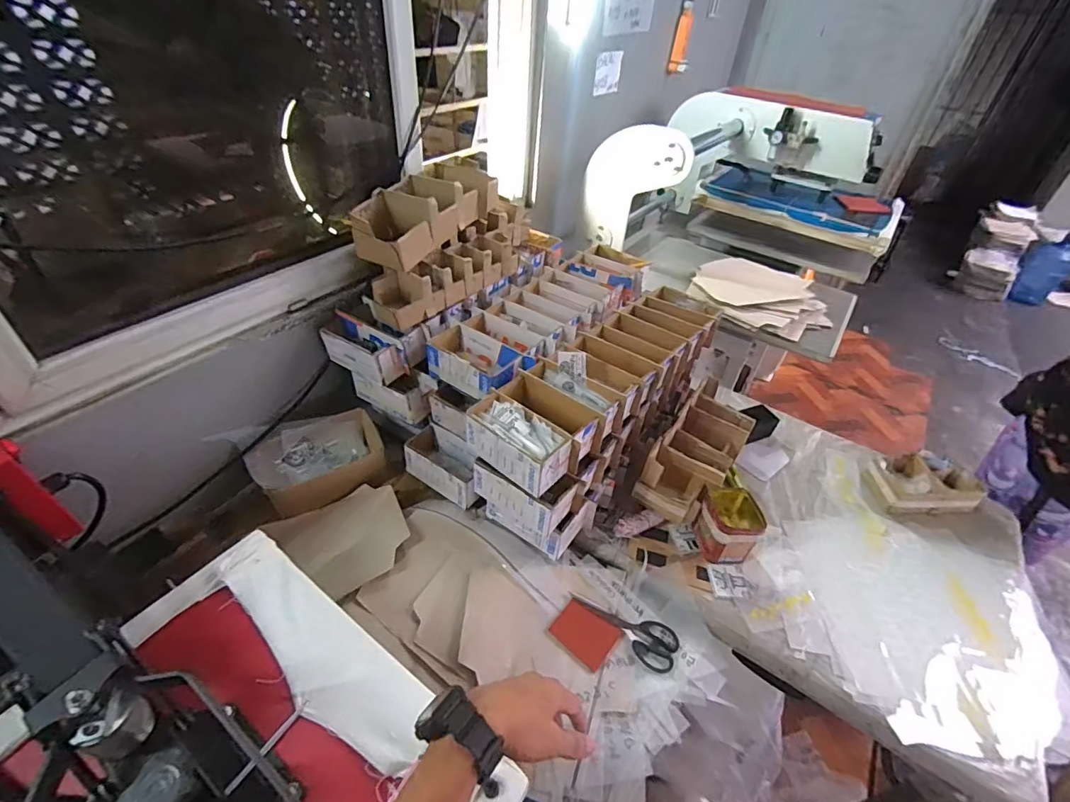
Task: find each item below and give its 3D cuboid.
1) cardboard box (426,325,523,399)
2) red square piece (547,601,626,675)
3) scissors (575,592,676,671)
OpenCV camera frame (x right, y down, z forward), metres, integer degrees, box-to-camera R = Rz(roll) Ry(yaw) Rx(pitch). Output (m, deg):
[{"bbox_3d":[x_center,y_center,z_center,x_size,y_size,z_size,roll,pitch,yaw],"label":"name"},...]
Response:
[{"bbox_3d":[-0.106,-0.072,0.885,0.176,0.061,0.117,31,47,27],"label":"cardboard box"},{"bbox_3d":[0.080,0.359,0.753,0.091,0.004,0.078,36,51,20],"label":"red square piece"},{"bbox_3d":[0.145,0.351,0.771,0.172,0.010,0.070,29,46,26],"label":"scissors"}]

